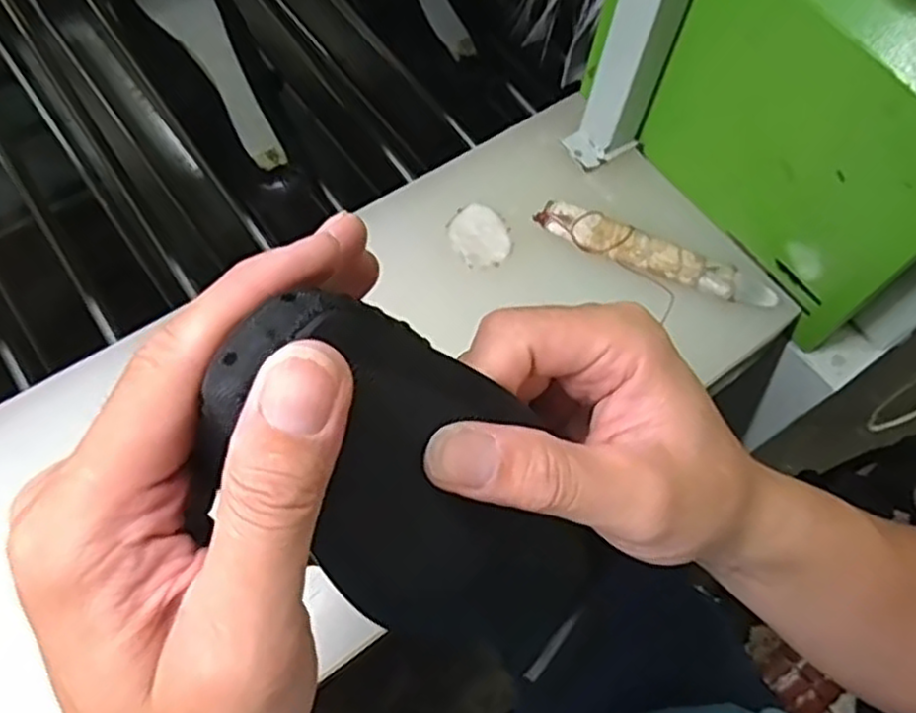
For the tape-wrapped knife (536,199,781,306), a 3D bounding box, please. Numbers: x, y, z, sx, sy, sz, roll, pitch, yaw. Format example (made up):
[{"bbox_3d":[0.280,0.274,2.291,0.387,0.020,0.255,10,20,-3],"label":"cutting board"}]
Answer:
[{"bbox_3d":[0.133,-0.068,0.503,0.163,0.014,0.029,23,67,7],"label":"tape-wrapped knife"}]

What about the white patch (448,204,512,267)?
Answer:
[{"bbox_3d":[0.015,-0.084,0.512,0.039,0.004,0.047,-30,71,-15],"label":"white patch"}]

